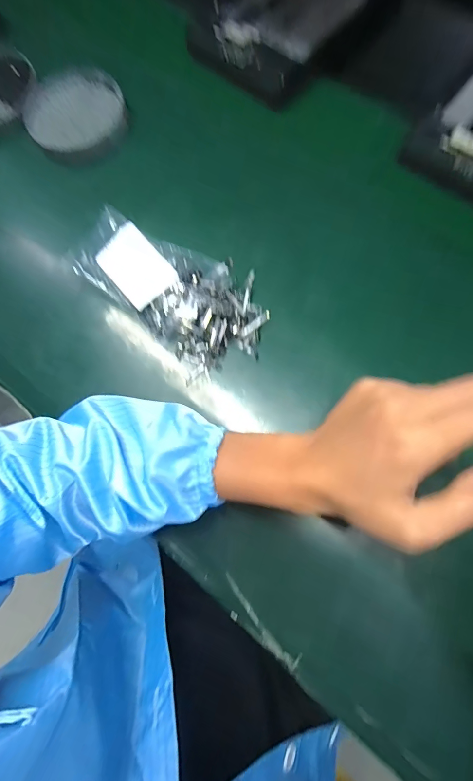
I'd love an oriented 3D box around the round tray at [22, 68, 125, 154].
[{"bbox_3d":[-0.190,-0.329,0.425,0.111,0.014,0.128,-27,76,-2],"label":"round tray"}]

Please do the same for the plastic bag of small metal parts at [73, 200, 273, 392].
[{"bbox_3d":[-0.059,-0.100,0.346,0.187,0.028,0.104,43,83,13],"label":"plastic bag of small metal parts"}]

